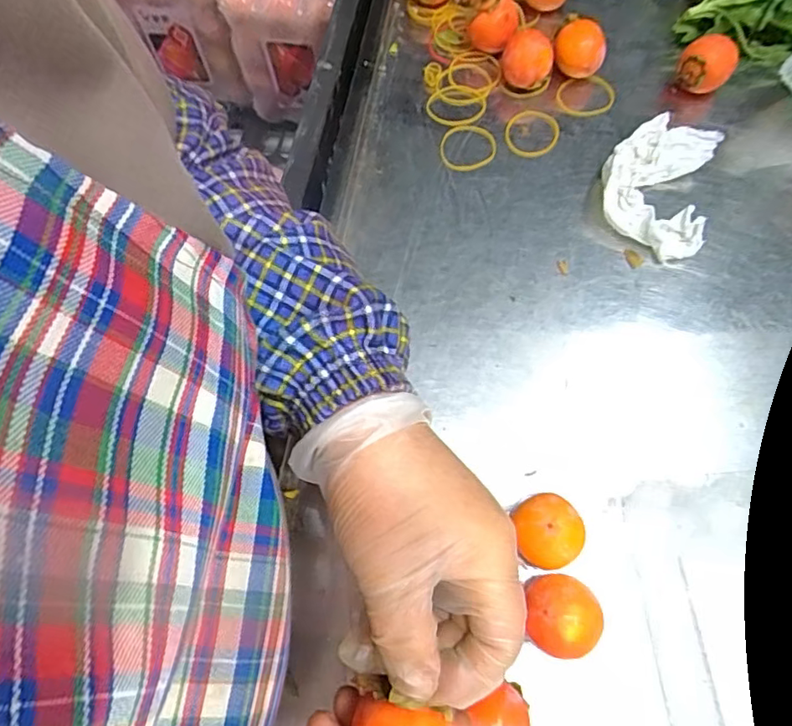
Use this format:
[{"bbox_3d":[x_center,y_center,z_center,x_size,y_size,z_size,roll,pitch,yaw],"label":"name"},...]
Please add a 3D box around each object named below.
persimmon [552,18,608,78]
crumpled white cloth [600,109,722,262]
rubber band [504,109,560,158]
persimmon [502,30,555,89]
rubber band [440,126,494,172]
[{"bbox_3d":[0.159,-0.268,0.486,0.042,0.039,0.042,22,70,8],"label":"persimmon"},{"bbox_3d":[0.202,-0.138,0.436,0.078,0.030,0.109,14,69,5],"label":"crumpled white cloth"},{"bbox_3d":[0.115,-0.197,0.479,0.047,0.004,0.049,-4,65,9],"label":"rubber band"},{"bbox_3d":[0.111,-0.255,0.478,0.041,0.042,0.041,13,69,5],"label":"persimmon"},{"bbox_3d":[0.061,-0.182,0.472,0.045,0.004,0.048,0,69,0],"label":"rubber band"}]

